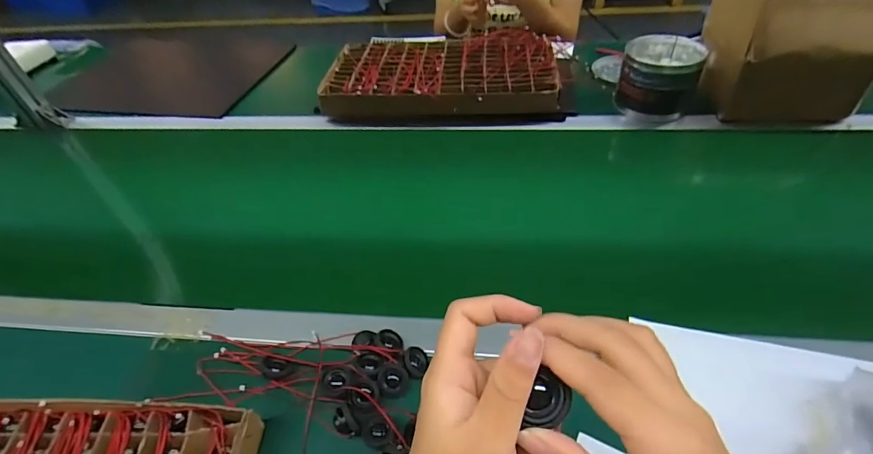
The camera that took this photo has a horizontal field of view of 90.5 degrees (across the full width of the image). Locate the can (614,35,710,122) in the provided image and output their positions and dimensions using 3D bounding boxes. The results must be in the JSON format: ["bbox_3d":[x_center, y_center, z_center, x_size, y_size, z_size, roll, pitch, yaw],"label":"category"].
[{"bbox_3d":[0.392,-0.267,0.768,0.123,0.092,0.120,18,50,21],"label":"can"}]

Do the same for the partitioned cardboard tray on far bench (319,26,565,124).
[{"bbox_3d":[0.010,-0.313,0.876,0.447,0.057,0.297,2,46,8],"label":"partitioned cardboard tray on far bench"}]

